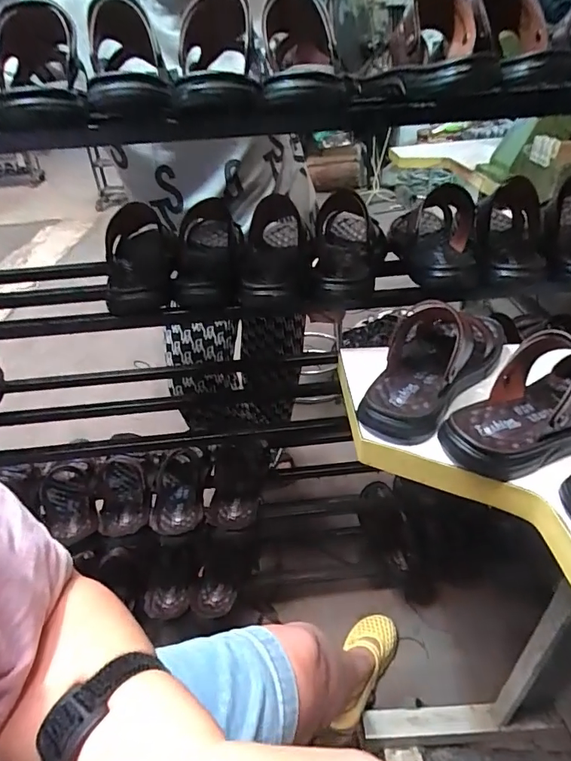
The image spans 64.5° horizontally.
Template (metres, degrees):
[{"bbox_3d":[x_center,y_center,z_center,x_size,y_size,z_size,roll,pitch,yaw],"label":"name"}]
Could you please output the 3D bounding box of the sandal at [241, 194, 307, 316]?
[{"bbox_3d":[-0.019,-0.207,0.689,0.100,0.110,0.266,-3,36,2],"label":"sandal"}]

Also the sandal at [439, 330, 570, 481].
[{"bbox_3d":[0.295,0.010,0.477,0.260,0.098,0.099,-20,39,-20],"label":"sandal"}]

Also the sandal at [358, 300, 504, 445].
[{"bbox_3d":[0.187,-0.032,0.554,0.101,0.083,0.263,20,43,29],"label":"sandal"}]

